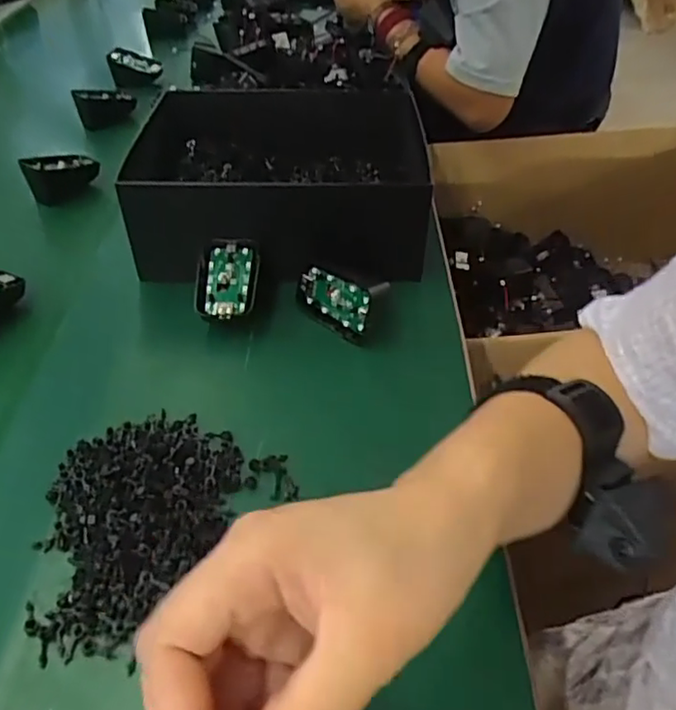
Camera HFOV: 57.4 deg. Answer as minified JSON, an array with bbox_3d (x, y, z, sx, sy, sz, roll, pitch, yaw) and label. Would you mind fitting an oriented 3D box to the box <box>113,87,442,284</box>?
[{"bbox_3d":[-0.042,-0.155,0.536,0.226,0.085,0.189,0,42,5],"label":"box"}]

